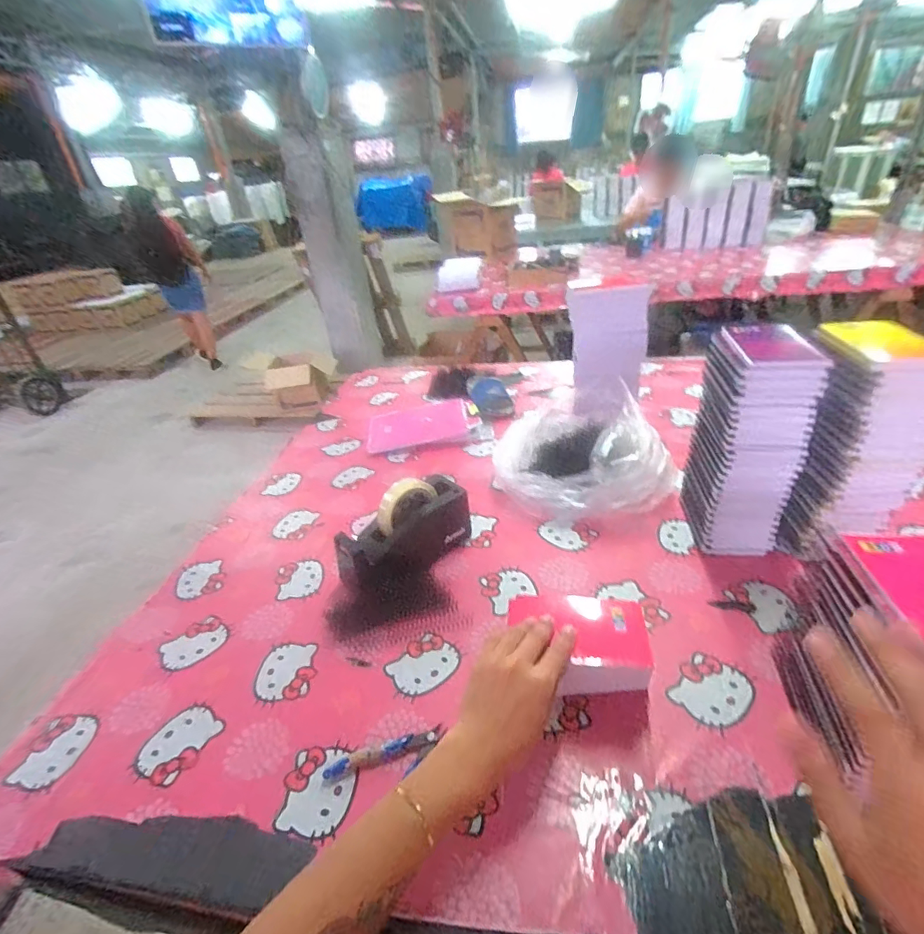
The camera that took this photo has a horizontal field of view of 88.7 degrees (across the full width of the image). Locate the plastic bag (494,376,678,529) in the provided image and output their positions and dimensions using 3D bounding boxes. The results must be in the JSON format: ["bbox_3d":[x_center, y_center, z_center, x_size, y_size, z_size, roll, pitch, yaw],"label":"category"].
[{"bbox_3d":[0.203,-0.021,0.810,0.245,0.132,0.255,-22,35,-22],"label":"plastic bag"}]

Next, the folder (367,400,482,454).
[{"bbox_3d":[-0.089,-0.094,1.058,0.240,0.012,0.132,-13,47,-4],"label":"folder"}]

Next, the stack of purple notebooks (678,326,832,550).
[{"bbox_3d":[0.375,-0.026,0.636,0.106,0.287,0.123,1,33,12],"label":"stack of purple notebooks"}]

